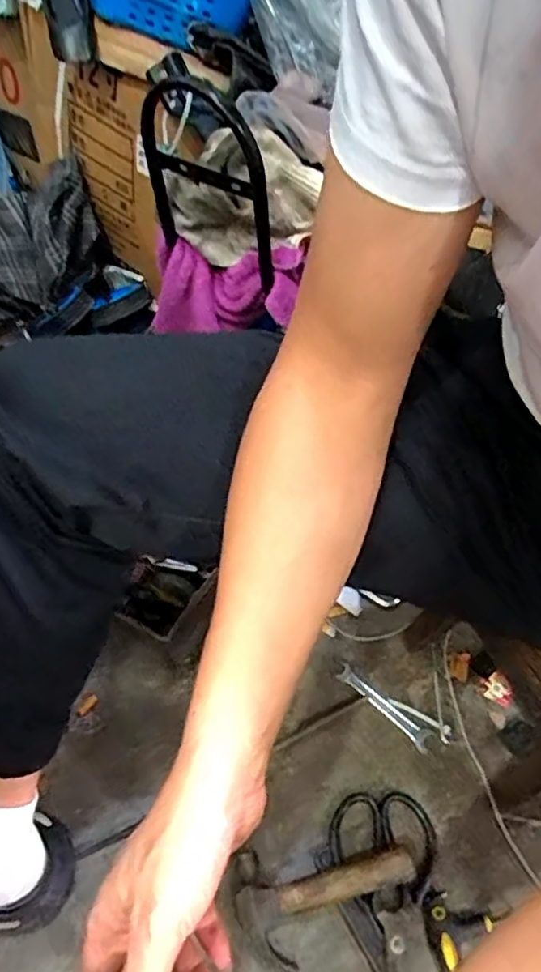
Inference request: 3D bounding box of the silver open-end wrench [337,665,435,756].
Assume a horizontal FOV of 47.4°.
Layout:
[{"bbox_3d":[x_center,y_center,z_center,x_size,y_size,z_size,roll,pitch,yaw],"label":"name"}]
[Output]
[{"bbox_3d":[0.135,0.260,0.732,0.130,0.004,0.025,38,62,18],"label":"silver open-end wrench"}]

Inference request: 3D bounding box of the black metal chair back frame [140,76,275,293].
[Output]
[{"bbox_3d":[-0.056,-0.281,0.571,0.155,0.159,0.027,32,59,17],"label":"black metal chair back frame"}]

